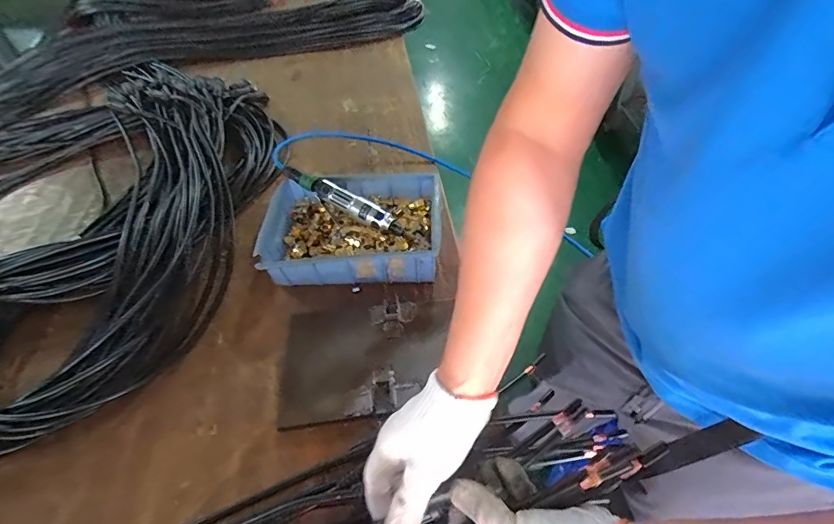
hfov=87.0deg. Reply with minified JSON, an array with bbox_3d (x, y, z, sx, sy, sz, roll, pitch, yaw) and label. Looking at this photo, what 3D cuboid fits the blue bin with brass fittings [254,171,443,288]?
[{"bbox_3d":[-0.109,-0.059,0.772,0.297,0.077,0.206,-4,49,1],"label":"blue bin with brass fittings"}]

